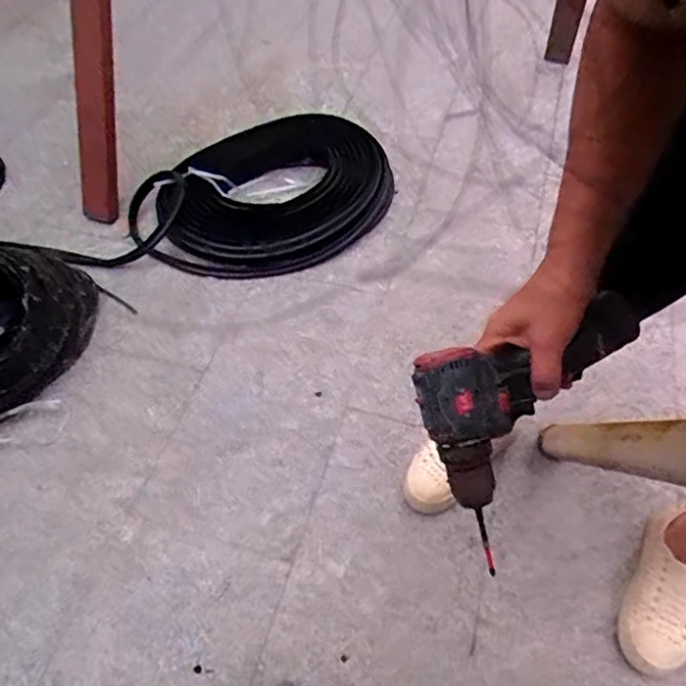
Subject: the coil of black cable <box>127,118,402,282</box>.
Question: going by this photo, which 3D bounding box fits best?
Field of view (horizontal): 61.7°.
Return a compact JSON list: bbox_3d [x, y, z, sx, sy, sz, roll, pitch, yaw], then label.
[{"bbox_3d":[-0.161,-0.402,1.448,0.522,0.082,0.702,35,62,25],"label":"coil of black cable"}]

